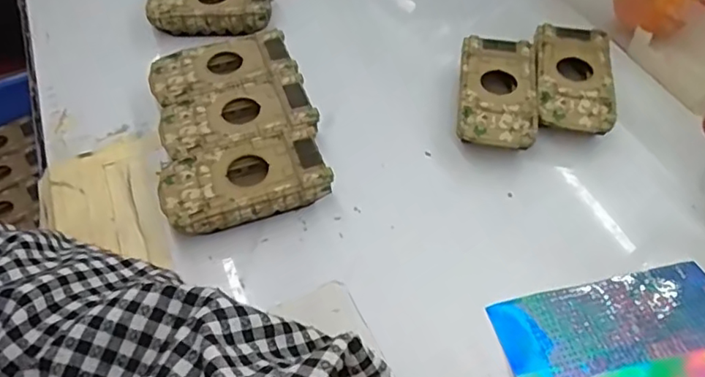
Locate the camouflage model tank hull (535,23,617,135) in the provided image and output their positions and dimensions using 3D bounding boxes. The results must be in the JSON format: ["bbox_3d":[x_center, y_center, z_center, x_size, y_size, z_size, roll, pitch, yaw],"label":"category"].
[{"bbox_3d":[0.152,-0.074,0.396,0.049,0.023,0.092,8,53,8],"label":"camouflage model tank hull"}]

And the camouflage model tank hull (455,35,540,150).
[{"bbox_3d":[0.098,-0.062,0.389,0.049,0.024,0.093,5,53,6],"label":"camouflage model tank hull"}]

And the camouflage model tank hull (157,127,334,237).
[{"bbox_3d":[-0.065,-0.002,0.346,0.095,0.025,0.049,-15,54,-10],"label":"camouflage model tank hull"}]

